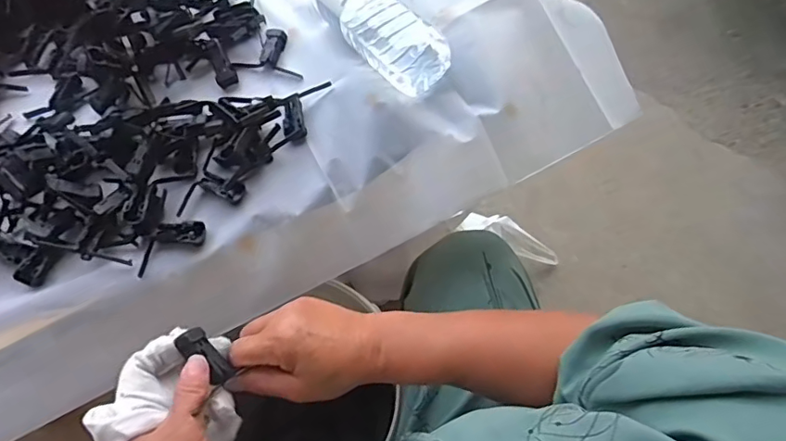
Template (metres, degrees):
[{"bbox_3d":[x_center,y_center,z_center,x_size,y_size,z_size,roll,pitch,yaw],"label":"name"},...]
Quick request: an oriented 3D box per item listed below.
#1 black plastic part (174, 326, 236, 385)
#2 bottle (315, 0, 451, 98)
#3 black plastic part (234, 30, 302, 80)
[{"bbox_3d":[-0.139,0.101,0.390,0.047,0.014,0.020,44,71,5],"label":"black plastic part"},{"bbox_3d":[-0.023,-0.206,0.539,0.057,0.055,0.183,-38,69,-17],"label":"bottle"},{"bbox_3d":[-0.130,-0.186,0.571,0.076,0.014,0.051,13,64,7],"label":"black plastic part"}]

